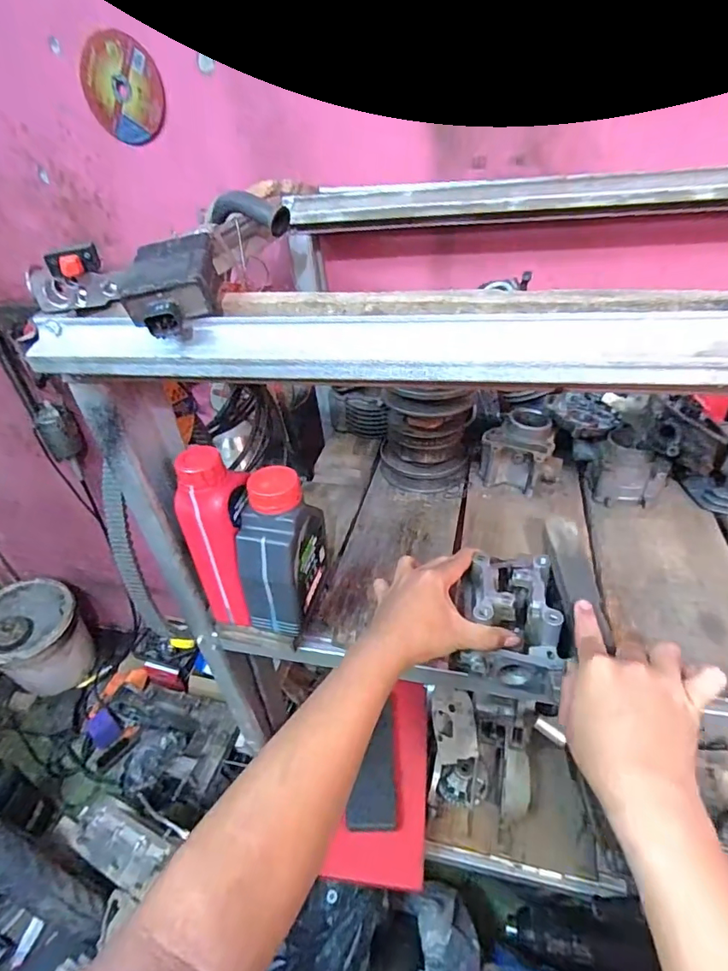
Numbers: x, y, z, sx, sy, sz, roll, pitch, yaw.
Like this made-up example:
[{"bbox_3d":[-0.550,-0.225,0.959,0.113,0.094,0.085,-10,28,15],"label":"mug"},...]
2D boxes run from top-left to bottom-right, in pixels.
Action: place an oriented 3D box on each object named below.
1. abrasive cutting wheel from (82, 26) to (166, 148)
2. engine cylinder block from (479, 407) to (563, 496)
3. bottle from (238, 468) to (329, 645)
[{"bbox_3d":[-0.394,-0.647,0.826,0.129,0.144,0.012,-1,39,6],"label":"abrasive cutting wheel"},{"bbox_3d":[0.246,-0.054,0.788,0.117,0.085,0.096,8,39,19],"label":"engine cylinder block"},{"bbox_3d":[-0.088,0.063,0.567,0.060,0.182,0.110,10,40,21],"label":"bottle"}]

